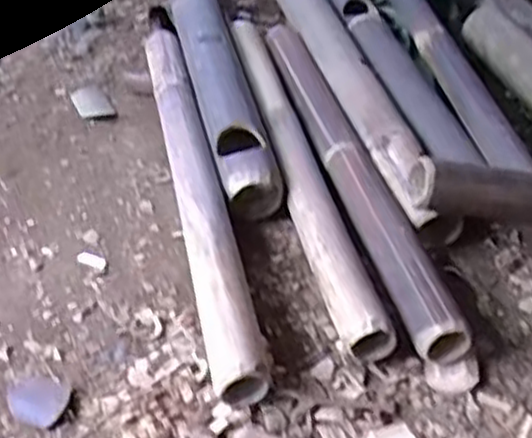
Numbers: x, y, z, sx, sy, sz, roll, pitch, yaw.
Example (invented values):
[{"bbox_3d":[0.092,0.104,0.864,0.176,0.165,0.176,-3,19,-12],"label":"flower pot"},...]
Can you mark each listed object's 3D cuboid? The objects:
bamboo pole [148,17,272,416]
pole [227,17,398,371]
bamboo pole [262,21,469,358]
[{"bbox_3d":[-0.086,-0.053,0.938,0.055,0.061,0.654,-7,43,-11],"label":"bamboo pole"},{"bbox_3d":[0.038,-0.083,0.983,0.056,0.051,0.646,-6,43,-10],"label":"pole"},{"bbox_3d":[0.096,-0.078,0.978,0.062,0.062,0.644,-9,44,-13],"label":"bamboo pole"}]

